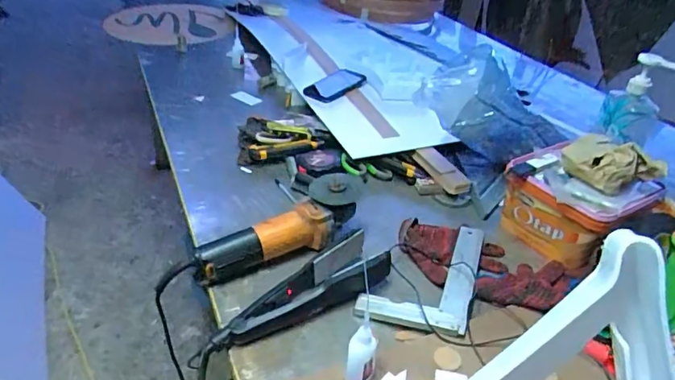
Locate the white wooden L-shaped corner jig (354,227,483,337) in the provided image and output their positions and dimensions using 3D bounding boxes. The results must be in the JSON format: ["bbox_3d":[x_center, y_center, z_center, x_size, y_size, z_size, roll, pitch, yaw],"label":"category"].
[{"bbox_3d":[0.140,0.111,0.753,0.144,0.021,0.269,14,36,17],"label":"white wooden L-shaped corner jig"}]

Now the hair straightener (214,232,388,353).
[{"bbox_3d":[-0.048,0.139,0.672,0.267,0.043,0.076,-23,42,-32],"label":"hair straightener"}]

